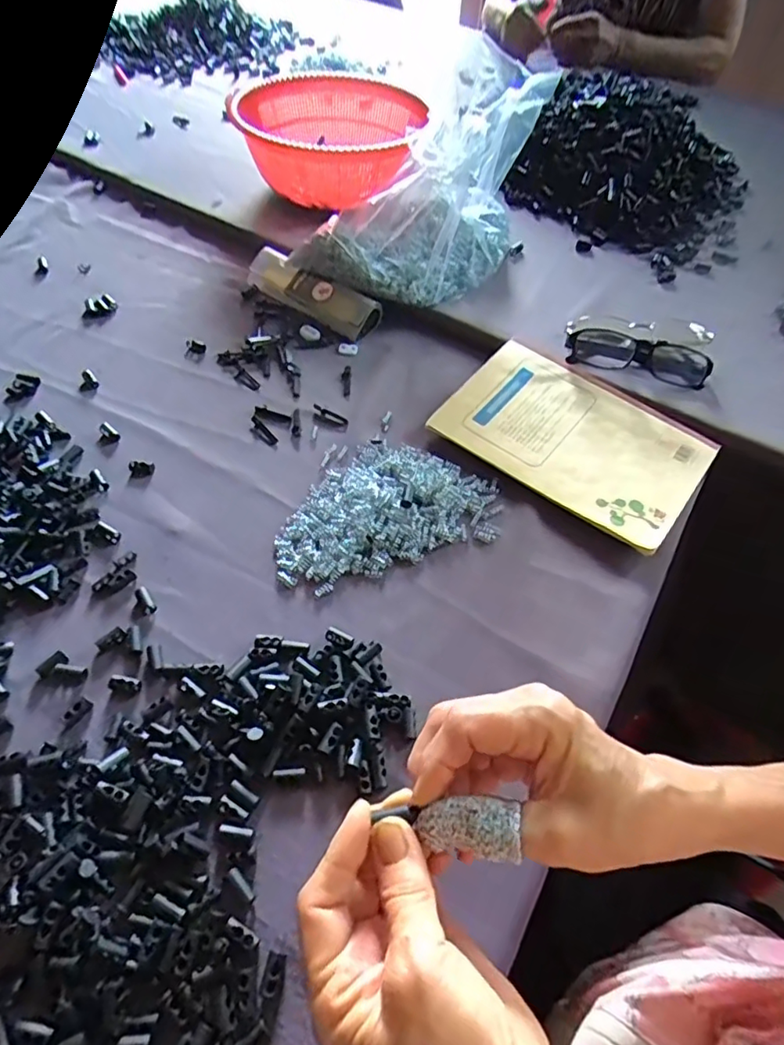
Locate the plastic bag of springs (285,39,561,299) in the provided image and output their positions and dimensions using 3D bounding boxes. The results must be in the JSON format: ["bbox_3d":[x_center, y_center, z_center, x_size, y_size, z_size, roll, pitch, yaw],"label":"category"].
[{"bbox_3d":[0.026,-0.324,0.555,0.174,0.173,0.177,21,56,13],"label":"plastic bag of springs"}]

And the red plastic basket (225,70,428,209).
[{"bbox_3d":[-0.072,-0.451,0.678,0.201,0.100,0.254,7,54,3],"label":"red plastic basket"}]

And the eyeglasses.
[{"bbox_3d":[0.228,-0.170,0.525,0.125,0.025,0.080,8,54,4],"label":"eyeglasses"}]

